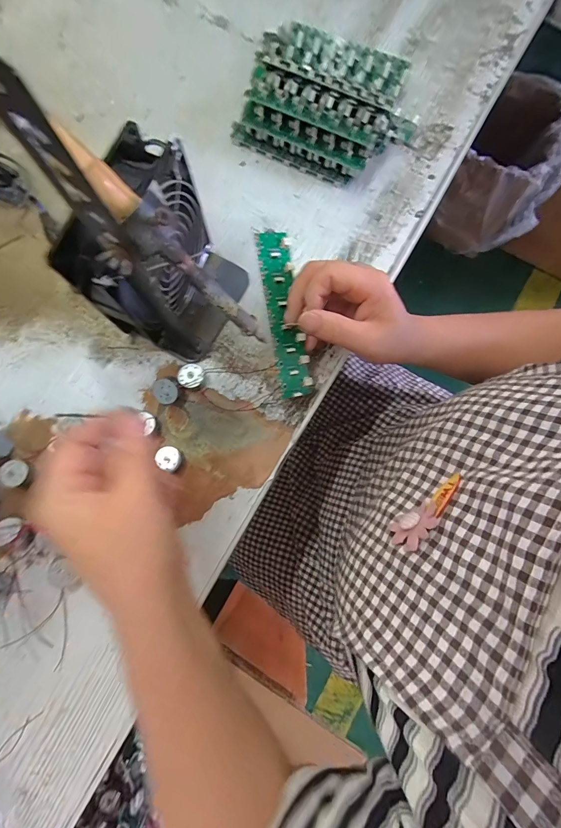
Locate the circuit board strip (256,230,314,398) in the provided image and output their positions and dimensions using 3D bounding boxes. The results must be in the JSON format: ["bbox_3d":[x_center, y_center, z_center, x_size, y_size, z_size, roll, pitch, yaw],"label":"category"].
[{"bbox_3d":[0.004,-0.083,0.298,0.028,0.009,0.136,-10,99,-2],"label":"circuit board strip"}]

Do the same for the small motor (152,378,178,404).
[{"bbox_3d":[-0.105,-0.022,0.320,0.022,0.011,0.022,21,107,-11],"label":"small motor"}]

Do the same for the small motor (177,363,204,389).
[{"bbox_3d":[-0.082,-0.034,0.325,0.023,0.014,0.023,0,79,0],"label":"small motor"}]

